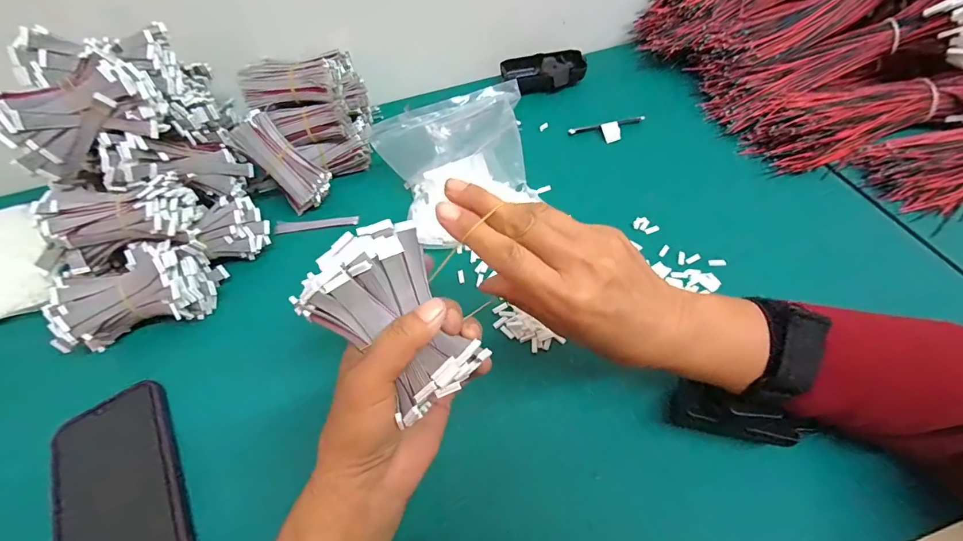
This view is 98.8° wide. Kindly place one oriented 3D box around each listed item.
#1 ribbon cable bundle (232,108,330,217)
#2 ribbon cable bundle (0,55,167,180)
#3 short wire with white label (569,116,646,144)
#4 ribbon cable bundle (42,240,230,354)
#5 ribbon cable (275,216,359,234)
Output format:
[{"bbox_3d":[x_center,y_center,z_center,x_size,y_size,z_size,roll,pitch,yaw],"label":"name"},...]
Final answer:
[{"bbox_3d":[-0.203,-0.111,0.423,0.042,0.099,0.035,-49,24,-26],"label":"ribbon cable bundle"},{"bbox_3d":[-0.311,-0.120,0.324,0.102,0.058,0.044,-26,57,-13],"label":"ribbon cable bundle"},{"bbox_3d":[0.148,-0.164,0.483,0.085,0.012,0.028,-6,55,1],"label":"short wire with white label"},{"bbox_3d":[-0.295,0.021,0.354,0.115,0.062,0.067,-12,55,-3],"label":"ribbon cable bundle"},{"bbox_3d":[-0.173,-0.049,0.436,0.085,0.007,0.015,-8,55,-1],"label":"ribbon cable"}]

